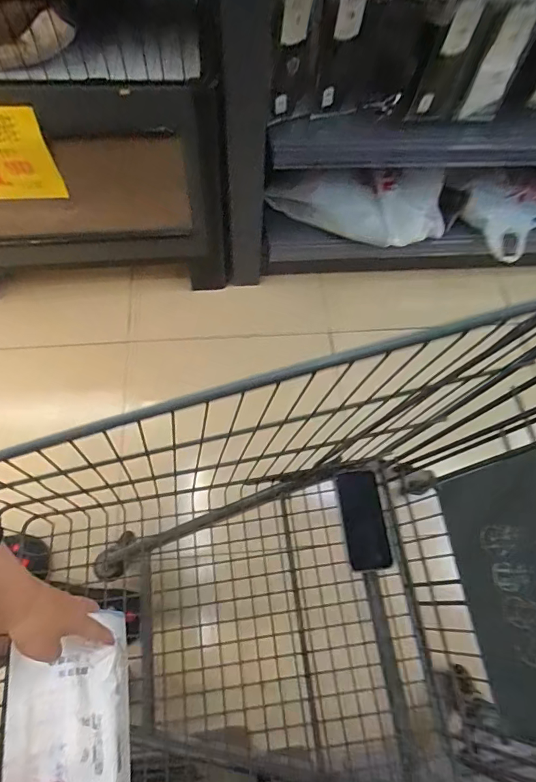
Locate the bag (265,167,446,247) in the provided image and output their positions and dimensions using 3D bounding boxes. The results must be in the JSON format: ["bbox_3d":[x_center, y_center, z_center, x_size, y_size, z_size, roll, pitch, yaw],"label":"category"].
[{"bbox_3d":[0.245,-0.503,1.170,0.483,0.195,0.097,2,64,-2],"label":"bag"}]

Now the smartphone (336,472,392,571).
[{"bbox_3d":[0.146,0.197,0.663,0.064,0.008,0.143,-6,65,-6],"label":"smartphone"}]

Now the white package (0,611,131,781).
[{"bbox_3d":[-0.207,0.342,0.450,0.111,0.045,0.177,-6,65,-6],"label":"white package"}]

